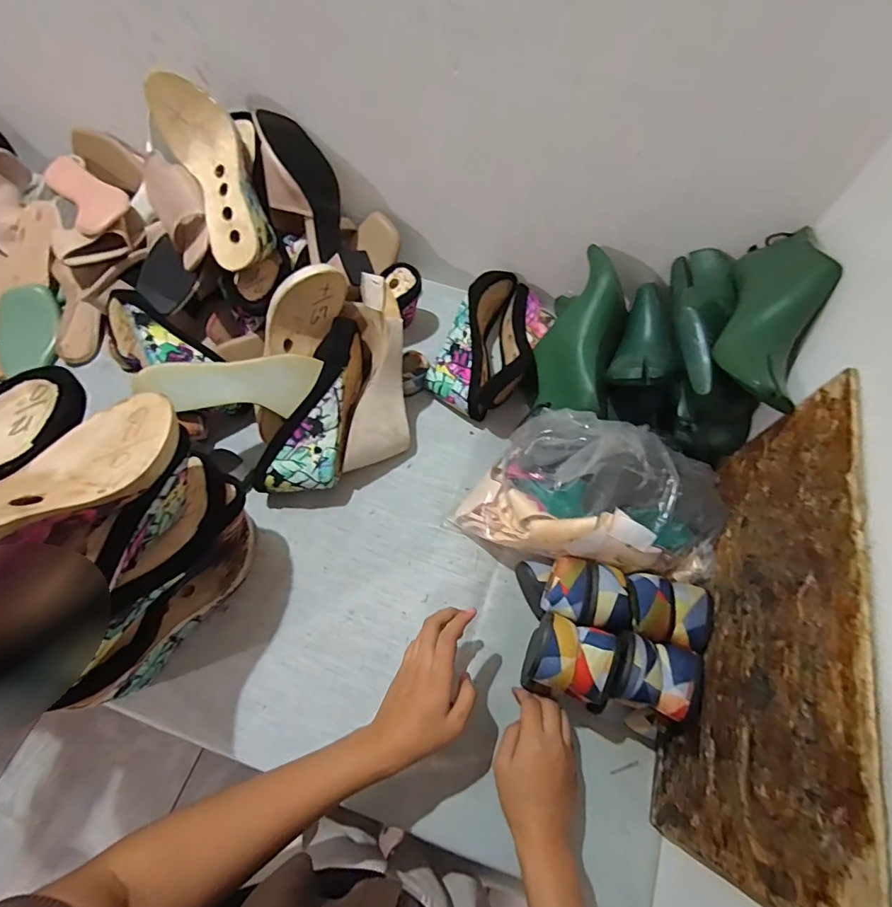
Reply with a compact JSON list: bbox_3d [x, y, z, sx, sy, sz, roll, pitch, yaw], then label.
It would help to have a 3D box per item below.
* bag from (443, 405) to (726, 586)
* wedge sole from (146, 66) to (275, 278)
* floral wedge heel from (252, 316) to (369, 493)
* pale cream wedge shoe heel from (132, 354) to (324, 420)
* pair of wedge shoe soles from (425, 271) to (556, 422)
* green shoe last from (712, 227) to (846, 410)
[{"bbox_3d":[0.160,0.047,0.521,0.269,0.150,0.149,13,64,5],"label":"bag"},{"bbox_3d":[-0.273,-0.332,0.556,0.086,0.065,0.227,-25,91,-13],"label":"wedge sole"},{"bbox_3d":[-0.152,-0.053,0.576,0.087,0.076,0.233,19,77,8],"label":"floral wedge heel"},{"bbox_3d":[-0.238,-0.083,0.551,0.057,0.055,0.214,44,30,19],"label":"pale cream wedge shoe heel"},{"bbox_3d":[0.075,-0.156,0.660,0.144,0.076,0.233,25,65,11],"label":"pair of wedge shoe soles"},{"bbox_3d":[0.336,-0.144,0.463,0.082,0.066,0.237,26,66,11],"label":"green shoe last"}]

